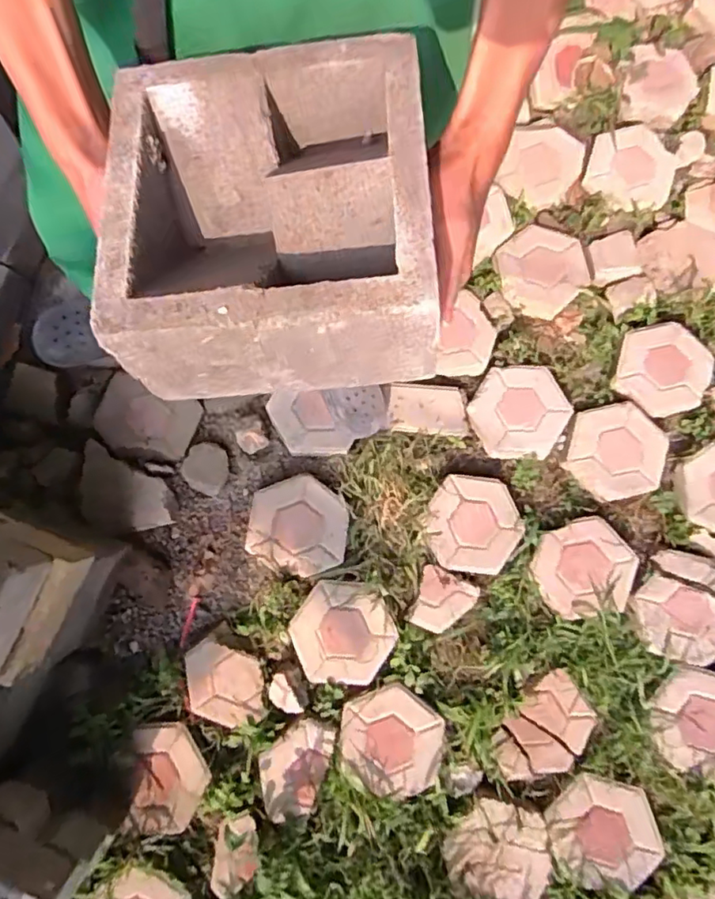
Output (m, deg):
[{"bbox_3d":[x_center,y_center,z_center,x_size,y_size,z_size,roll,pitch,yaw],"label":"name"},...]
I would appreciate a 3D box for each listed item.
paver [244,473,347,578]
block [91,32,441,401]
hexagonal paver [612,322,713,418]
[{"bbox_3d":[-0.123,0.152,1.192,0.199,0.043,0.193,8,79,2],"label":"paver"},{"bbox_3d":[-0.058,-0.152,0.379,0.195,0.095,0.206,-5,78,-1],"label":"block"},{"bbox_3d":[0.681,-0.185,1.272,0.187,0.033,0.208,18,79,4],"label":"hexagonal paver"}]

